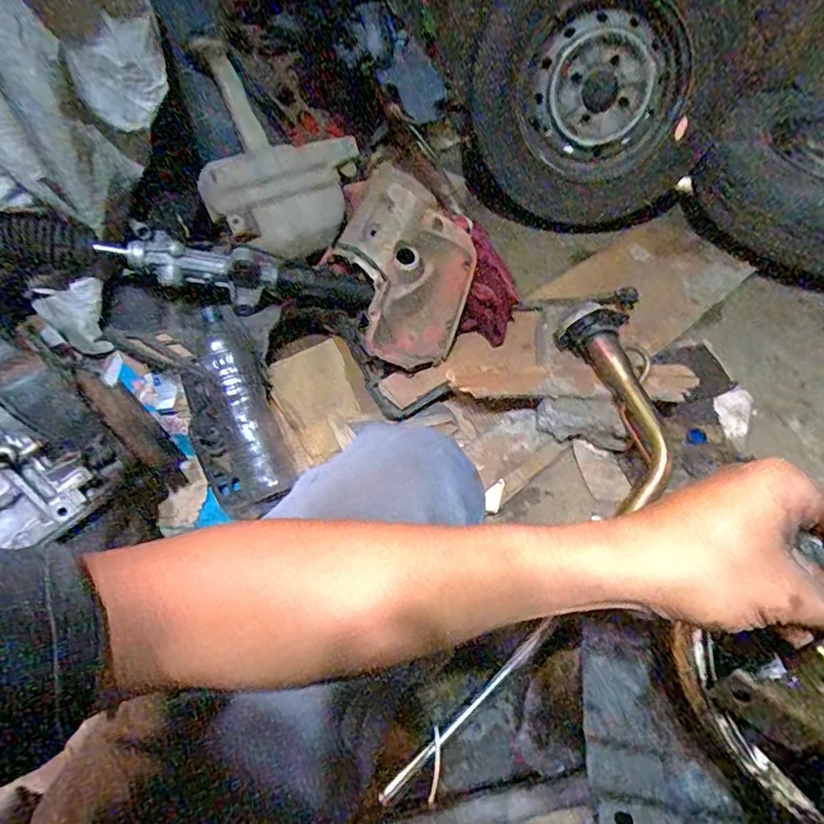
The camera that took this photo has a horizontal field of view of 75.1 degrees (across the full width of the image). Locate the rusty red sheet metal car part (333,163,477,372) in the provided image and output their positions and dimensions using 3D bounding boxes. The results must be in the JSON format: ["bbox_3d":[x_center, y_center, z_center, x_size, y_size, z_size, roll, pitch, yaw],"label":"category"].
[{"bbox_3d":[-0.002,-0.258,0.981,0.221,0.343,0.058,-18,10,-1],"label":"rusty red sheet metal car part"}]

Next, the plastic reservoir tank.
[{"bbox_3d":[-0.222,-0.423,0.906,0.276,0.285,0.187,-13,55,-9],"label":"plastic reservoir tank"}]

